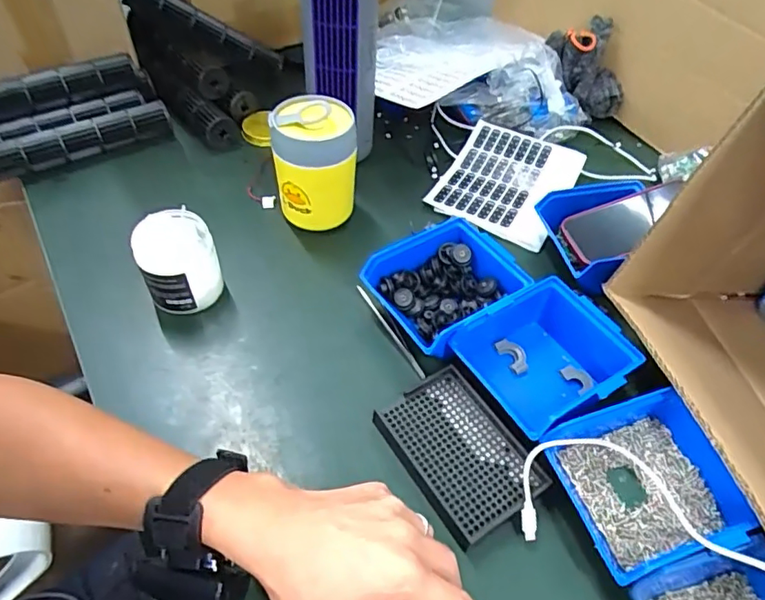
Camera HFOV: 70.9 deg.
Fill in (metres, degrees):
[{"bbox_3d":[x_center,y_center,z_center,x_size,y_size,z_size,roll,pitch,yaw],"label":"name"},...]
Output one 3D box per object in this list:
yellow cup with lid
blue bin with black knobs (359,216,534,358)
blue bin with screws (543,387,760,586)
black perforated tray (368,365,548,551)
[{"bbox_3d":[-0.076,-0.147,0.618,0.090,0.137,0.088,-8,51,-9],"label":"yellow cup with lid"},{"bbox_3d":[0.066,-0.011,0.551,0.141,0.065,0.120,-26,57,-22],"label":"blue bin with black knobs"},{"bbox_3d":[0.210,0.145,0.426,0.133,0.054,0.117,-12,52,-13],"label":"blue bin with screws"},{"bbox_3d":[0.066,0.129,0.464,0.092,0.013,0.135,-26,57,-22],"label":"black perforated tray"}]

